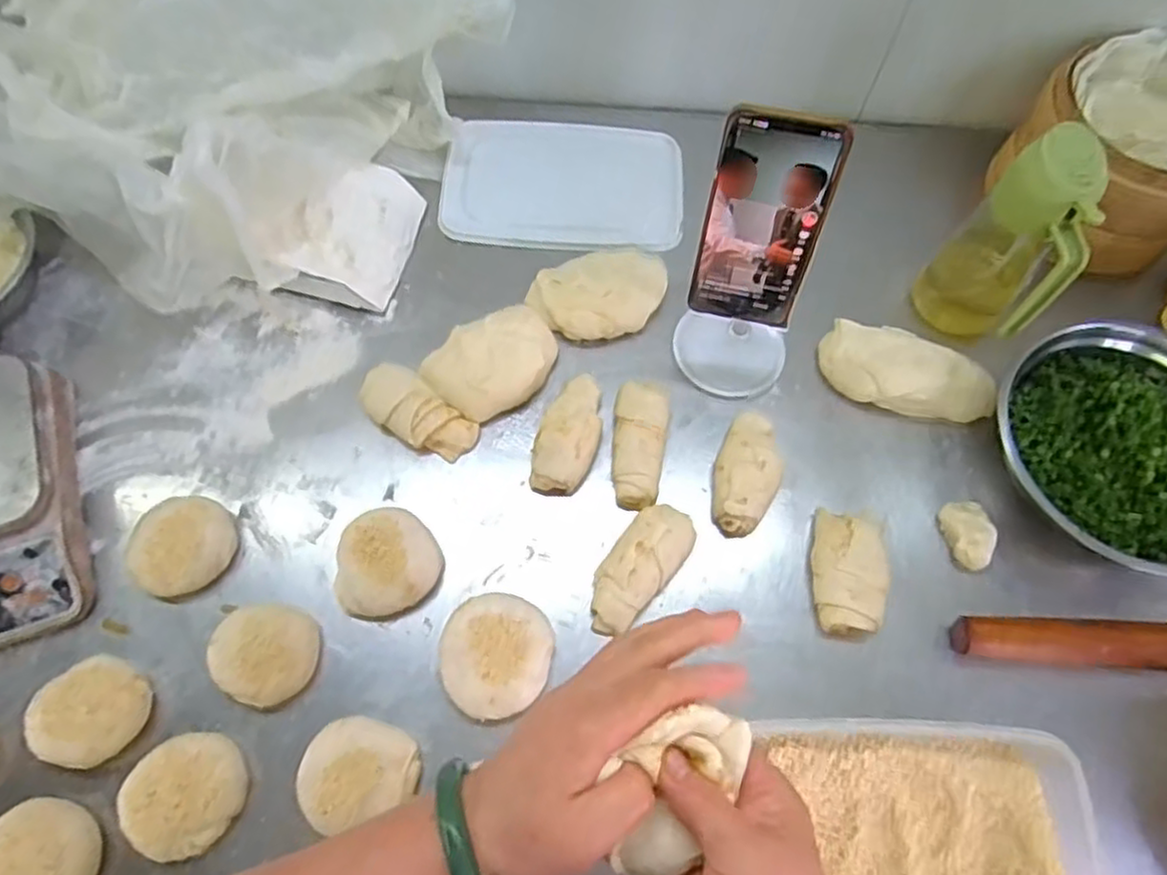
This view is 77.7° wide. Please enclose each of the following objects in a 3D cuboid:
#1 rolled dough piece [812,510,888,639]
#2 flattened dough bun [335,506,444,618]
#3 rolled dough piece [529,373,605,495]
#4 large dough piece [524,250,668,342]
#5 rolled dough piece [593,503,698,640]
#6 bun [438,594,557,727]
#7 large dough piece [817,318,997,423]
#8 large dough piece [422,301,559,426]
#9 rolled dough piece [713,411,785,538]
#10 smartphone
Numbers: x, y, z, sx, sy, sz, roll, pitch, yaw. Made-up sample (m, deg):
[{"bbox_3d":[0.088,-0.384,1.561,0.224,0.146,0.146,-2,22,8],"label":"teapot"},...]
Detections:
[{"bbox_3d":[0.198,0.102,0.541,0.052,0.030,0.089,12,67,5],"label":"rolled dough piece"},{"bbox_3d":[-0.149,0.093,0.544,0.077,0.028,0.075,0,66,0],"label":"flattened dough bun"},{"bbox_3d":[-0.010,-0.006,0.585,0.046,0.036,0.105,16,67,6],"label":"rolled dough piece"},{"bbox_3d":[0.016,-0.123,0.633,0.122,0.042,0.071,-18,68,-8],"label":"large dough piece"},{"bbox_3d":[0.040,0.098,0.542,0.046,0.038,0.102,34,70,13],"label":"rolled dough piece"},{"bbox_3d":[-0.062,0.156,0.519,0.077,0.025,0.082,0,66,0],"label":"bun"},{"bbox_3d":[0.270,-0.053,0.609,0.141,0.045,0.064,16,67,6],"label":"large dough piece"},{"bbox_3d":[-0.074,-0.064,0.606,0.108,0.039,0.077,-34,71,-14],"label":"large dough piece"},{"bbox_3d":[0.130,0.027,0.573,0.052,0.036,0.102,13,67,5],"label":"rolled dough piece"},{"bbox_3d":[0.122,-0.141,0.490,0.078,0.159,0.005,12,51,5],"label":"smartphone"}]

